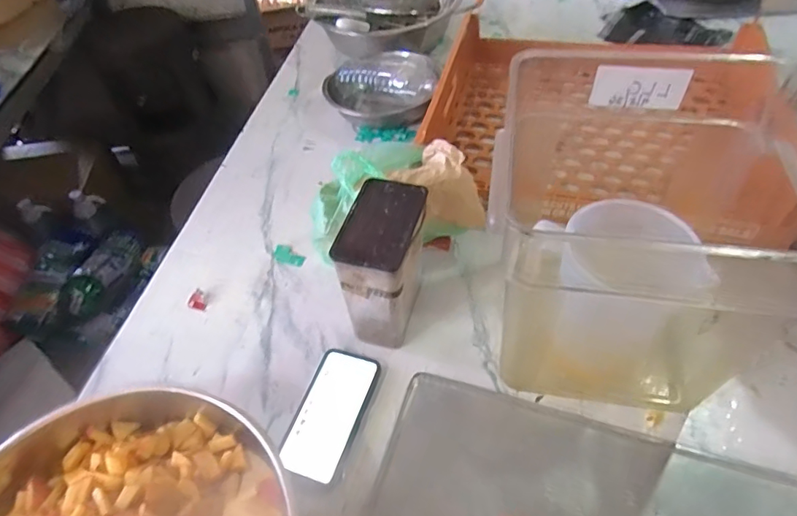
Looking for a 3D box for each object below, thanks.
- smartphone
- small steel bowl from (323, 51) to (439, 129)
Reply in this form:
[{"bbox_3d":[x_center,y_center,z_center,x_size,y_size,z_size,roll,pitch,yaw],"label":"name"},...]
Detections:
[{"bbox_3d":[-0.085,0.191,0.620,0.080,0.012,0.166,12,52,16],"label":"smartphone"},{"bbox_3d":[-0.023,-0.334,0.987,0.191,0.075,0.174,-3,49,4],"label":"small steel bowl"}]

